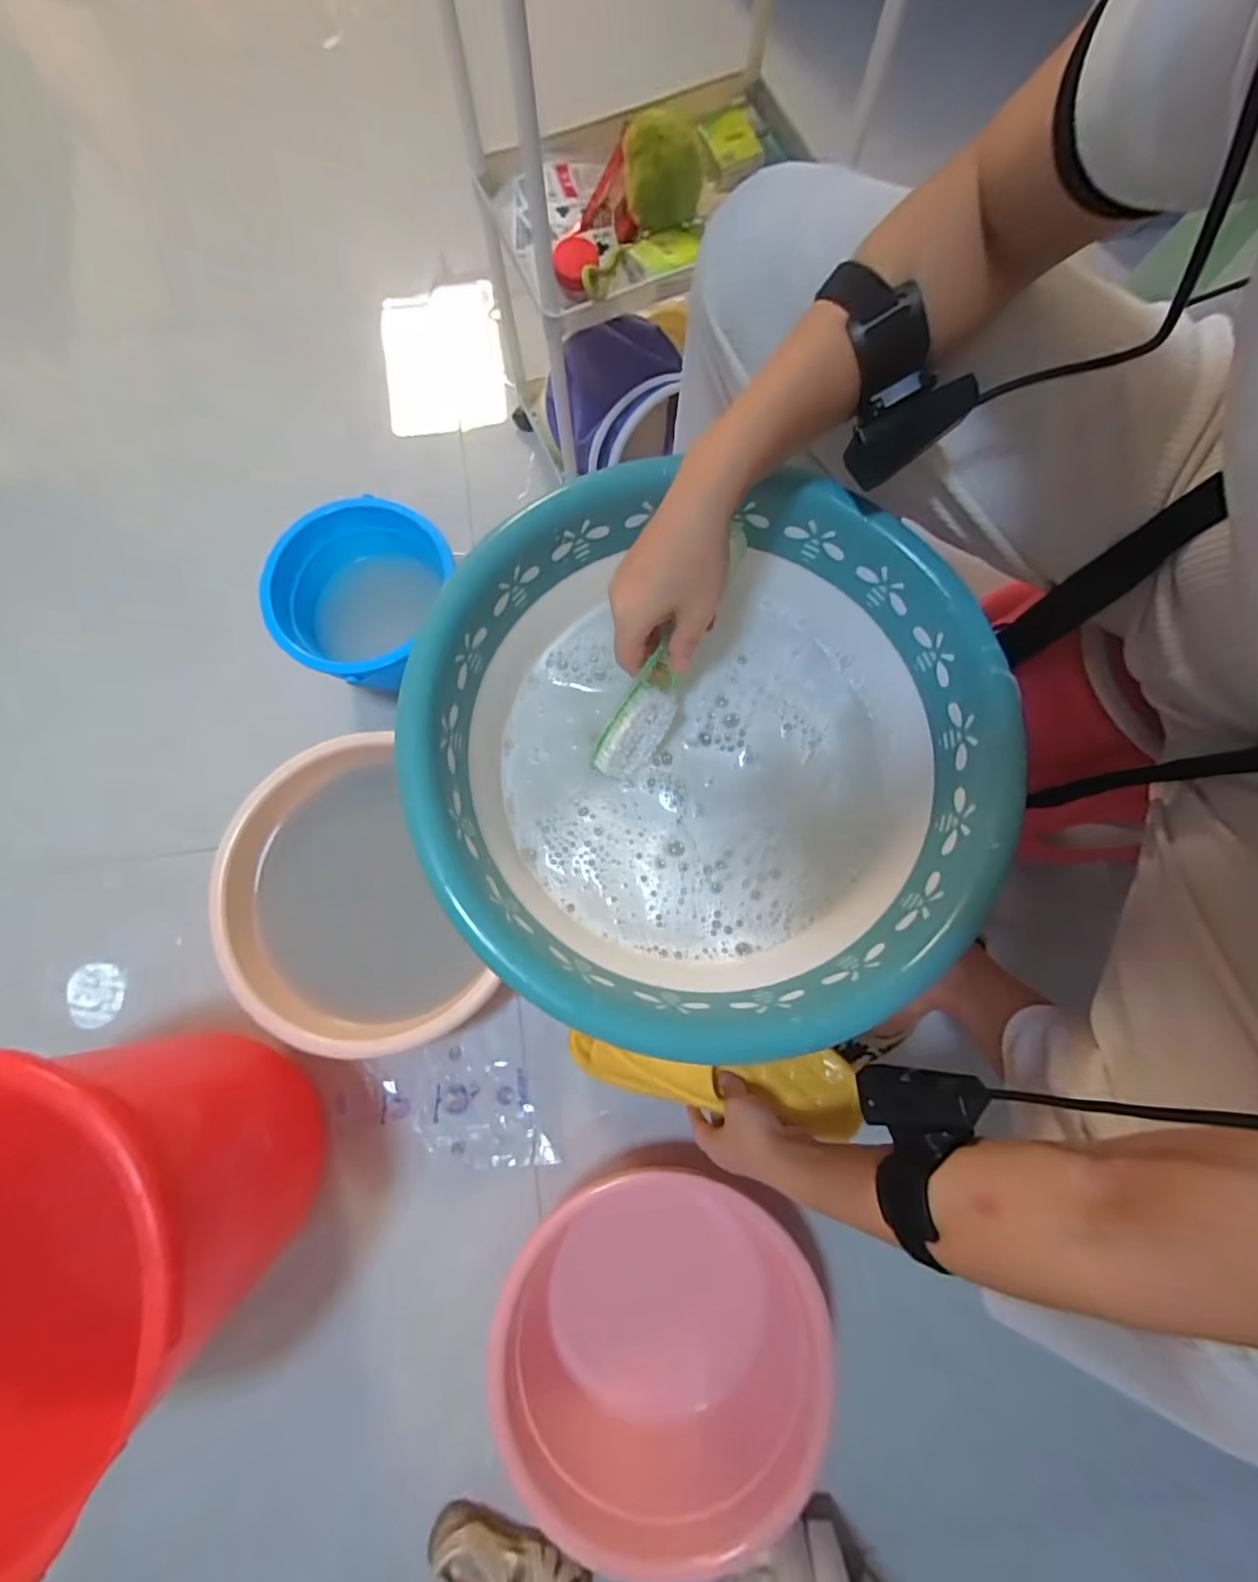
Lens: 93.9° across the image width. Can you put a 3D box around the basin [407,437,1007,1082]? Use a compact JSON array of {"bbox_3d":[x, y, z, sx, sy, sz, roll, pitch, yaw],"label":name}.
[{"bbox_3d":[0.053,-0.024,0.395,0.337,0.097,0.352,0,77,0],"label":"basin"}]

